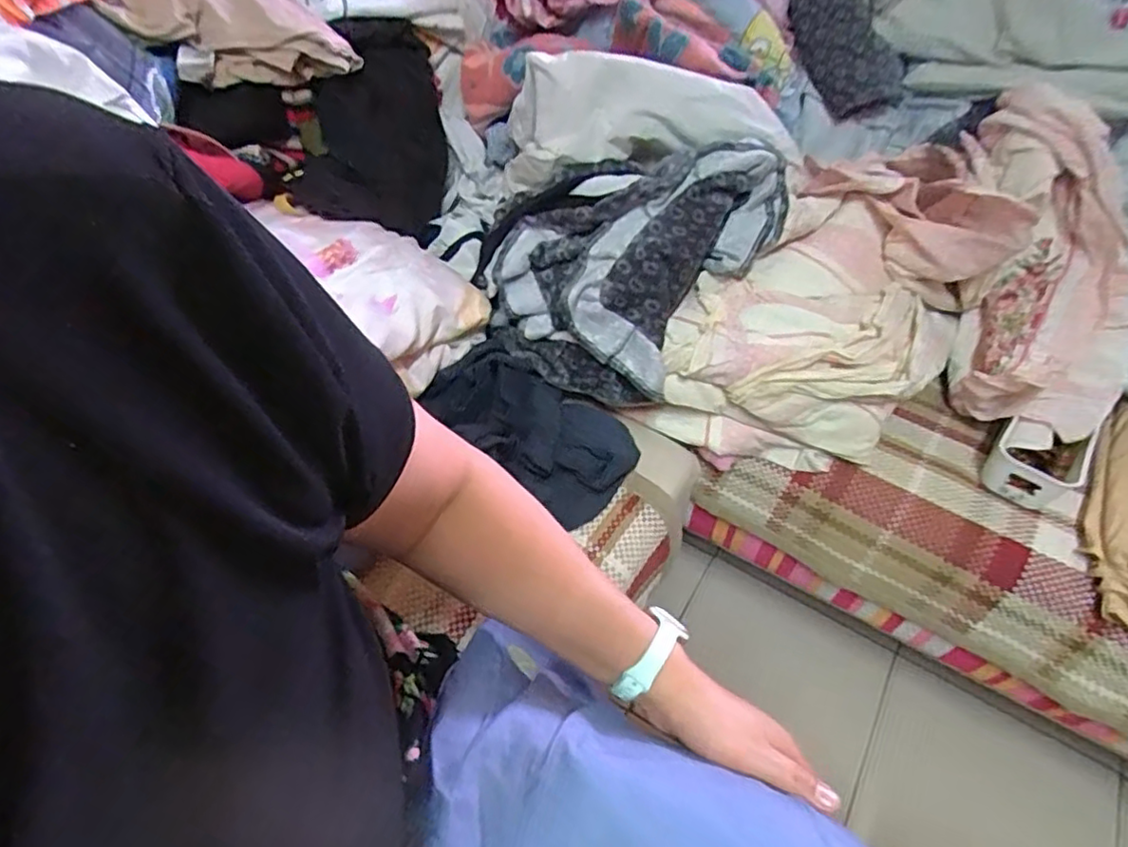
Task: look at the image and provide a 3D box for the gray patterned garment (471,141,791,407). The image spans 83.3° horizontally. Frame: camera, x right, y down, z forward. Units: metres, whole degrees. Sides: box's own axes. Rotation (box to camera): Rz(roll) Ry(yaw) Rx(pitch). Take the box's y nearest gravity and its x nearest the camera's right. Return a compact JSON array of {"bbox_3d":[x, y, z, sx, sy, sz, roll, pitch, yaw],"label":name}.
[{"bbox_3d":[0.057,-0.180,0.711,0.322,0.204,0.215,16,49,11],"label":"gray patterned garment"}]

